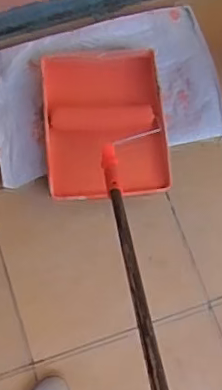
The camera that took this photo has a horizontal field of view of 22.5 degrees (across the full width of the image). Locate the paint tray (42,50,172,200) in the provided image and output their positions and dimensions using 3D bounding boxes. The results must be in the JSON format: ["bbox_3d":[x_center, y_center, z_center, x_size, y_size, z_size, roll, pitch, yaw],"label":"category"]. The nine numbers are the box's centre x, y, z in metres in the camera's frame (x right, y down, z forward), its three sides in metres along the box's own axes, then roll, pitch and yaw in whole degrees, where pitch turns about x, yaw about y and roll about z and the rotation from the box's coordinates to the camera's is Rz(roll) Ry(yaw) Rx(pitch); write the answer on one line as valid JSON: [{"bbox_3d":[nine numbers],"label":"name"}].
[{"bbox_3d":[-0.015,-0.169,1.303,0.279,0.070,0.360,-4,70,-2],"label":"paint tray"}]

